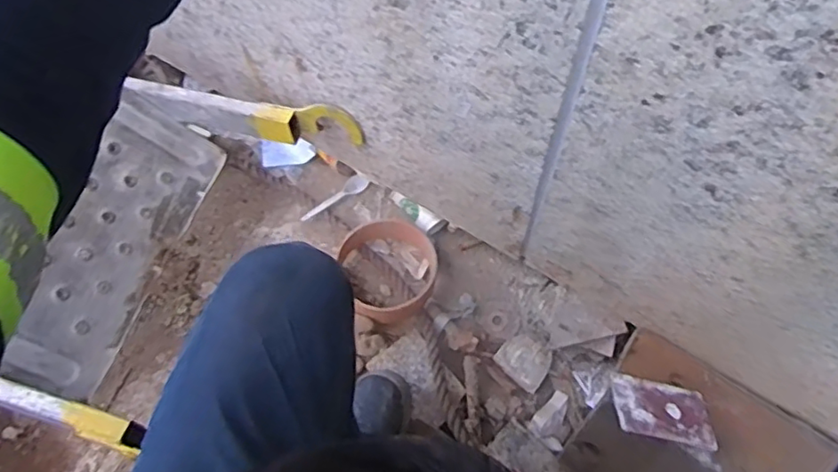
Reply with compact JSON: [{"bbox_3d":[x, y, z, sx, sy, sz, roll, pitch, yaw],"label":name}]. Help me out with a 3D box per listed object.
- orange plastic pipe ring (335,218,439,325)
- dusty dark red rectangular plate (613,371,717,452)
[{"bbox_3d":[-0.050,0.048,0.972,0.167,0.052,0.161,-1,66,2],"label":"orange plastic pipe ring"},{"bbox_3d":[0.293,0.208,0.729,0.122,0.011,0.082,16,41,-7],"label":"dusty dark red rectangular plate"}]

